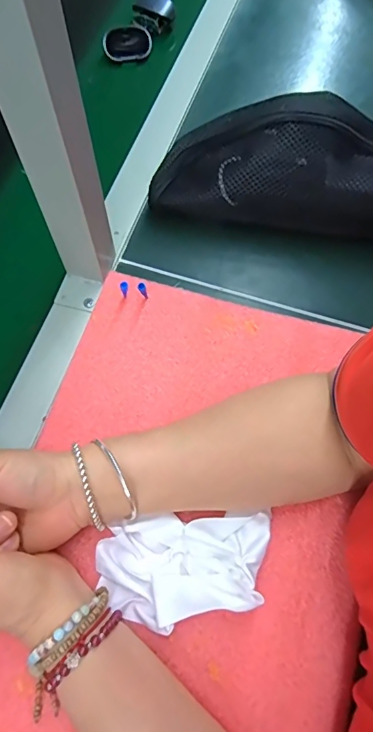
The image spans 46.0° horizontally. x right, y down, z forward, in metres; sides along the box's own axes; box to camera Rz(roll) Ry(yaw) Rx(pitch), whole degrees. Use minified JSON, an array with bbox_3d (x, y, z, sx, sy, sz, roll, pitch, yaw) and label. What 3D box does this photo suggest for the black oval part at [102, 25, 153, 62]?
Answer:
[{"bbox_3d":[-0.072,-0.401,0.543,0.059,0.011,0.042,-1,90,7],"label":"black oval part"}]

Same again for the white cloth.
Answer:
[{"bbox_3d":[0.000,0.142,0.311,0.123,0.031,0.070,-3,66,-2],"label":"white cloth"}]

